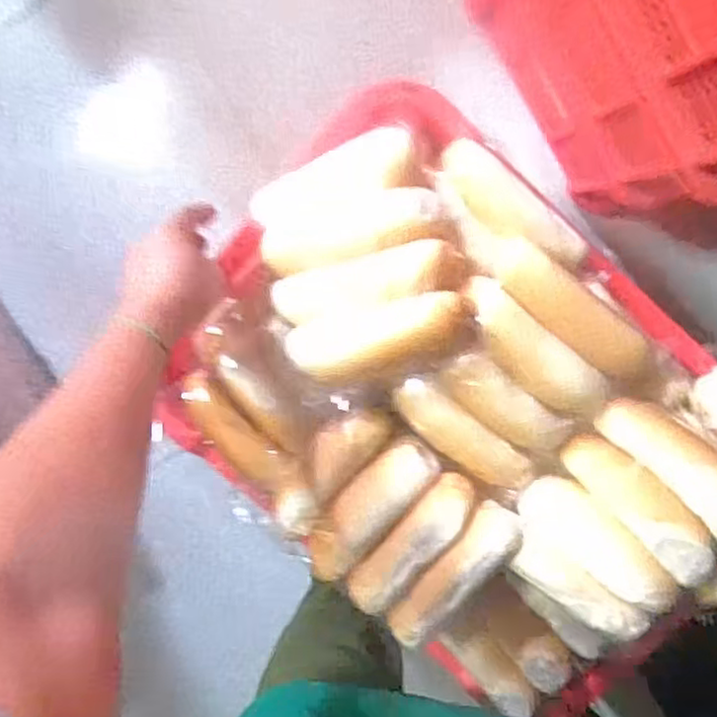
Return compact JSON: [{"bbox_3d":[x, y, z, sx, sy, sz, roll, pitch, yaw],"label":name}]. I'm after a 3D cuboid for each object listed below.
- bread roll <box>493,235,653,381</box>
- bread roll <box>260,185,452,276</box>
[{"bbox_3d":[0.161,-0.036,0.530,0.142,0.029,0.041,39,99,-4],"label":"bread roll"},{"bbox_3d":[-0.001,-0.097,0.527,0.146,0.036,0.045,-12,98,4],"label":"bread roll"}]

